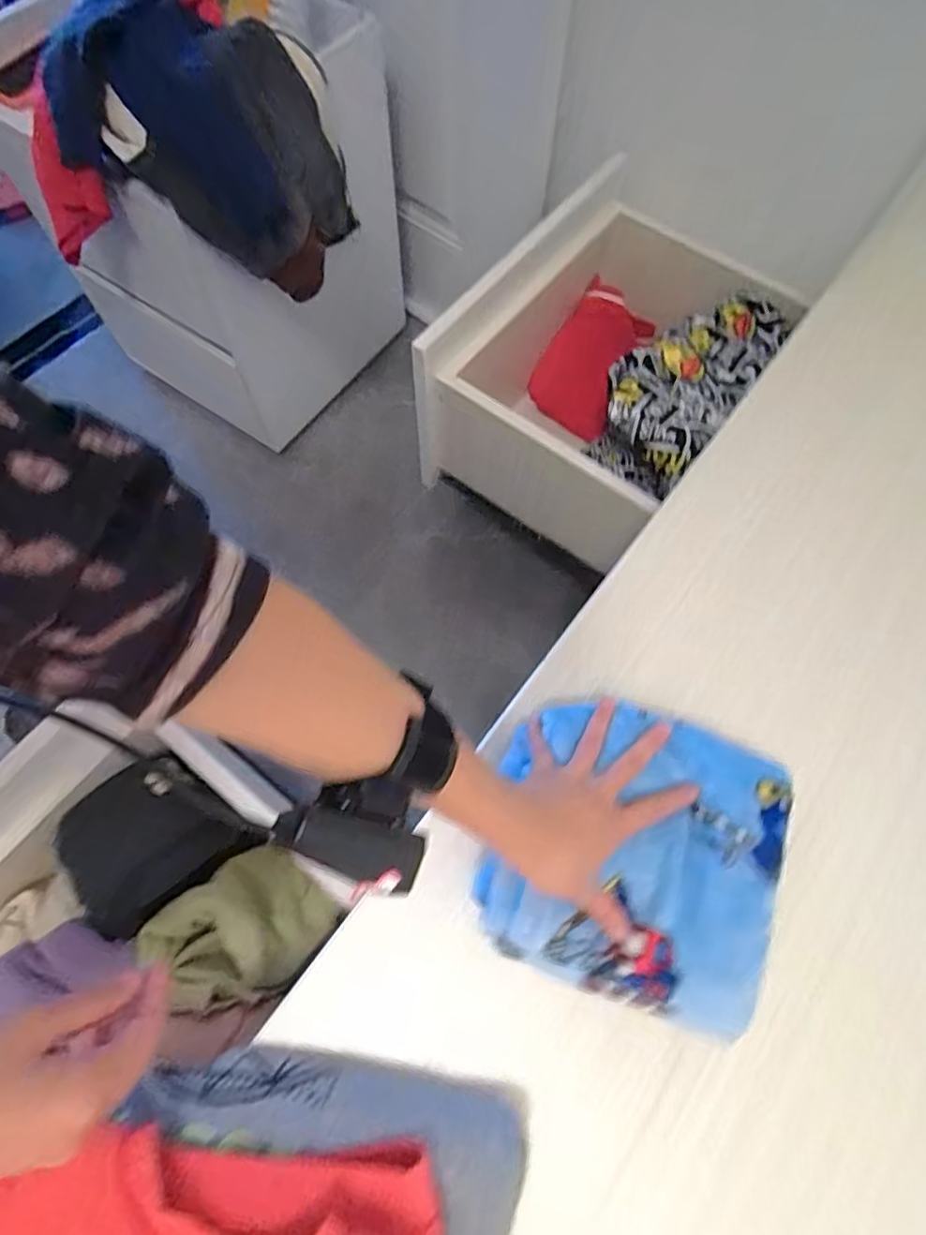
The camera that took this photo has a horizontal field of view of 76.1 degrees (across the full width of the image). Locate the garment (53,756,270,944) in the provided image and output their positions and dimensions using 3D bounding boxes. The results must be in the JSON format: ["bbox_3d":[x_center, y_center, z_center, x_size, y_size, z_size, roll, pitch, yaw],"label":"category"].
[{"bbox_3d":[-0.337,0.240,0.649,0.159,0.065,0.145,-42,71,-17],"label":"garment"}]

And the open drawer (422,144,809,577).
[{"bbox_3d":[0.226,-0.402,0.915,0.412,0.254,0.533,33,70,15],"label":"open drawer"}]

